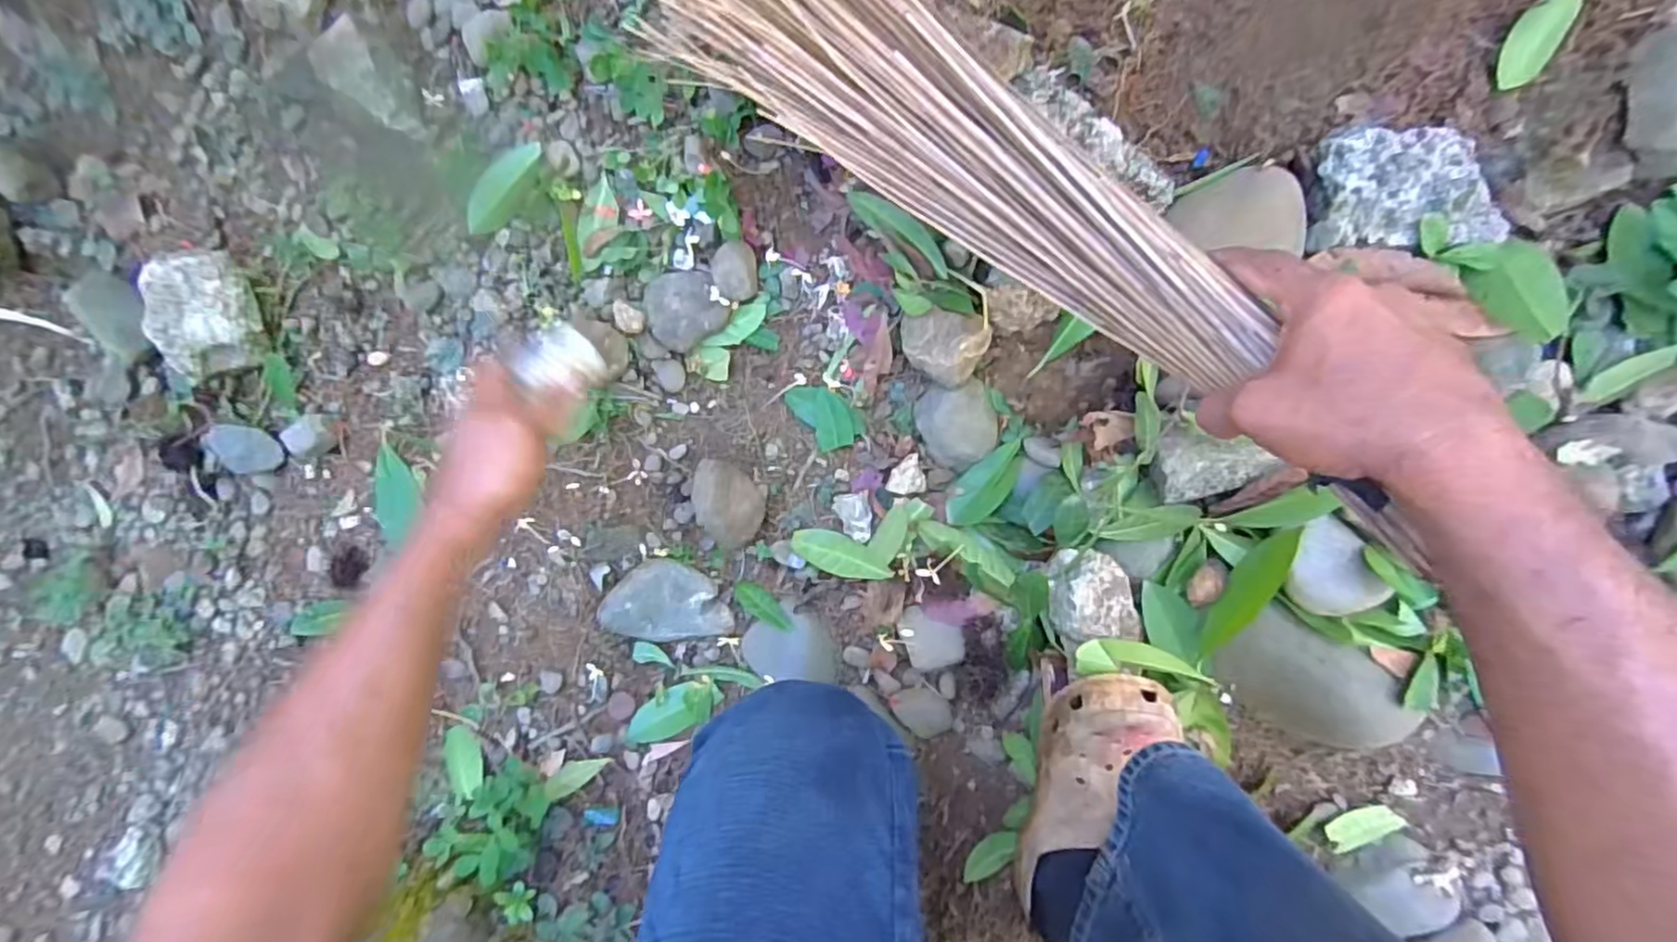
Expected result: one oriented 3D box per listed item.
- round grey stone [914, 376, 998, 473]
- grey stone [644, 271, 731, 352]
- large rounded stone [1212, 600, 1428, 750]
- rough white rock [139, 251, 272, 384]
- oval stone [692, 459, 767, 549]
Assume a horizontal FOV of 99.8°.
[{"bbox_3d":[0.100,-0.042,0.585,0.063,0.032,0.072,-29,83,5],"label":"round grey stone"},{"bbox_3d":[-0.135,-0.144,0.630,0.064,0.035,0.065,0,87,8],"label":"grey stone"},{"bbox_3d":[0.364,0.164,0.551,0.129,0.063,0.081,27,90,8],"label":"large rounded stone"},{"bbox_3d":[-0.629,-0.153,0.702,0.103,0.069,0.108,0,87,8],"label":"rough white rock"},{"bbox_3d":[-0.097,0.027,0.623,0.051,0.053,0.074,-36,83,4],"label":"oval stone"}]

